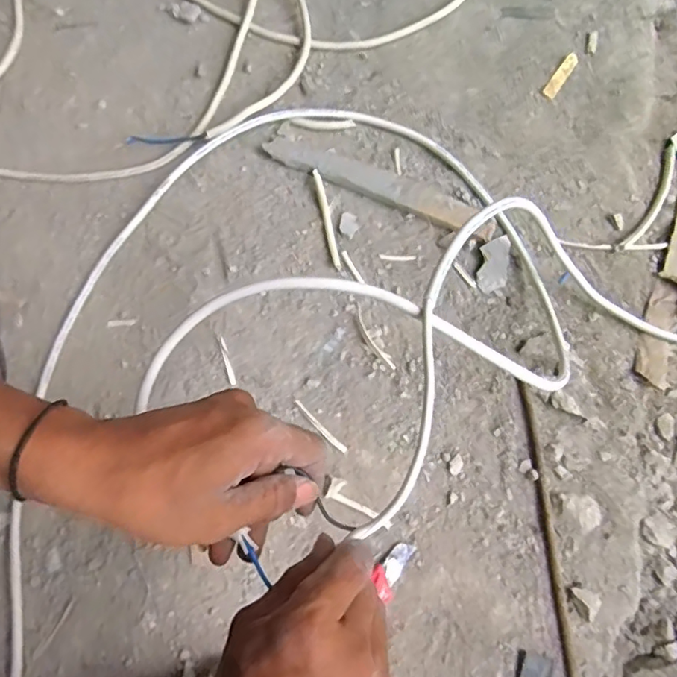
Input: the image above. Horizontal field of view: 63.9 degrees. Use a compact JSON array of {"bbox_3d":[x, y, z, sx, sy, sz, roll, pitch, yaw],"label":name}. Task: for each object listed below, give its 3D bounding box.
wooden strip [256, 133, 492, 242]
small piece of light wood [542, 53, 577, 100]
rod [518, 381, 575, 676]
[{"bbox_3d":[0.045,-0.168,0.594,0.260,0.016,0.035,24,80,4],"label":"wooden strip"},{"bbox_3d":[0.254,-0.300,0.618,0.016,0.004,0.063,34,80,6],"label":"small piece of light wood"},{"bbox_3d":[0.208,0.210,0.525,0.010,0.008,0.331,-6,79,-2],"label":"rod"}]

